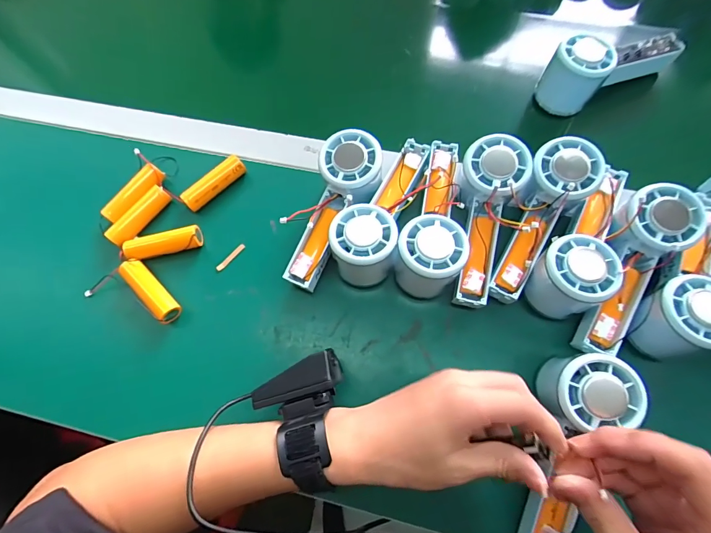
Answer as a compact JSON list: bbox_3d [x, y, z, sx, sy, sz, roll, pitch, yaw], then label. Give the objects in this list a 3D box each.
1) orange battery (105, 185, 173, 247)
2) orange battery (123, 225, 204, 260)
[{"bbox_3d":[-0.221,-0.052,0.389,0.021,0.020,0.071,32,74,13],"label":"orange battery"},{"bbox_3d":[-0.190,-0.021,0.377,0.071,0.021,0.024,-15,70,-3],"label":"orange battery"}]

